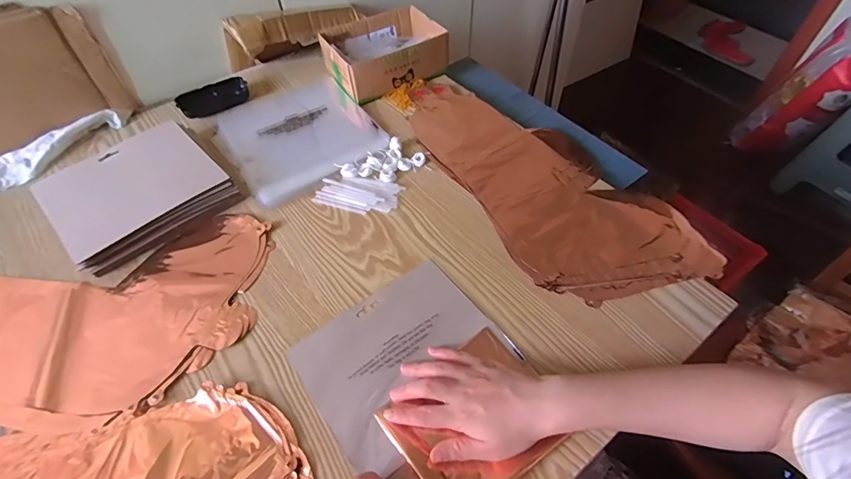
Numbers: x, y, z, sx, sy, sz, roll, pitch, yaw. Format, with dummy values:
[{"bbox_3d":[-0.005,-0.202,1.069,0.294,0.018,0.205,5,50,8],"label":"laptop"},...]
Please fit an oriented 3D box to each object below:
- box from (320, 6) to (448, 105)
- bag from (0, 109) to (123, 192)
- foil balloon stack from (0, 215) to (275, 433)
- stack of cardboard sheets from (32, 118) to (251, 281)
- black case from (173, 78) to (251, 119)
[{"bbox_3d":[-0.068,-0.316,0.727,0.178,0.066,0.140,-29,58,-18],"label":"box"},{"bbox_3d":[-0.538,-0.137,0.628,0.178,0.026,0.064,-34,60,-21],"label":"bag"},{"bbox_3d":[-0.401,0.100,0.469,0.448,0.007,0.220,-13,55,-8],"label":"foil balloon stack"},{"bbox_3d":[-0.372,-0.064,0.565,0.196,0.042,0.179,-35,60,-21],"label":"stack of cardboard sheets"},{"bbox_3d":[-0.340,-0.228,0.698,0.107,0.025,0.048,-33,59,-20],"label":"black case"}]

